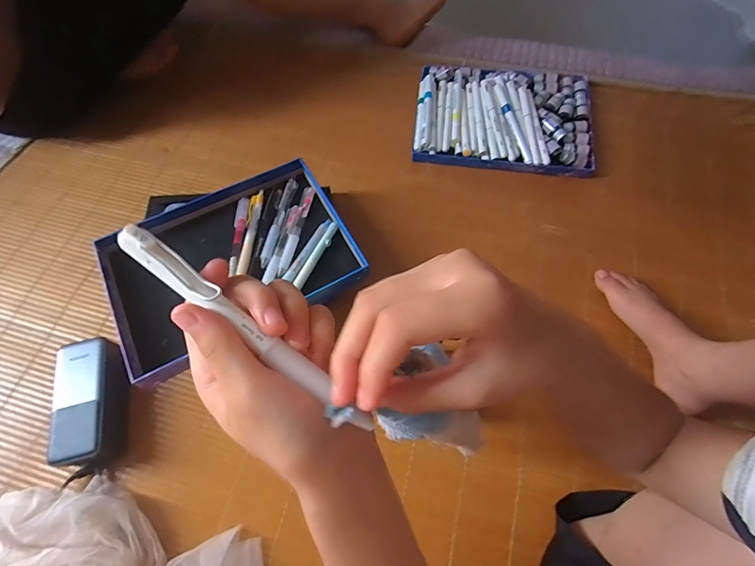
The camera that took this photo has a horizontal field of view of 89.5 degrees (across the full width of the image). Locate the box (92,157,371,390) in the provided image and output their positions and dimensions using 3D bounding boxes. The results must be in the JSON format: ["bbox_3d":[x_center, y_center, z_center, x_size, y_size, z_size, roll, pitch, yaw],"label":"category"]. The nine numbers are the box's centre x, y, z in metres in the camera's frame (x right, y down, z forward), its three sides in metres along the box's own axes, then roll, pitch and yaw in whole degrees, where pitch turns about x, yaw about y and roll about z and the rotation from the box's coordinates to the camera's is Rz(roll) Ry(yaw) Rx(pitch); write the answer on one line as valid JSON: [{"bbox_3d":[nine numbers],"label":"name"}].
[{"bbox_3d":[-0.172,-0.030,0.455,0.270,0.021,0.202,-26,66,-12],"label":"box"}]

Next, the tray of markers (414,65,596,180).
[{"bbox_3d":[0.201,-0.271,0.610,0.266,0.041,0.192,9,65,5],"label":"tray of markers"}]

